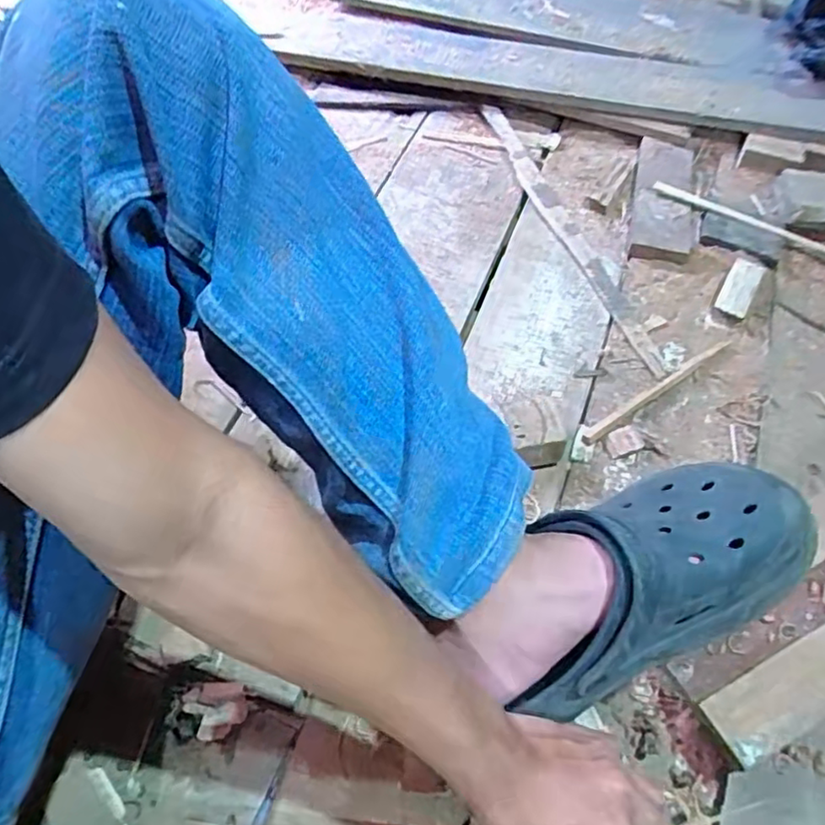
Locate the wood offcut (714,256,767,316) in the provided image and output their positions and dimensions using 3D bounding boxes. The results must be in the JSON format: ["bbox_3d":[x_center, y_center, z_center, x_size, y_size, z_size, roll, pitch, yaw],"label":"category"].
[{"bbox_3d":[0.394,-0.150,0.772,0.038,0.019,0.089,27,59,18],"label":"wood offcut"}]

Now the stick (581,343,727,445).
[{"bbox_3d":[0.266,-0.026,0.693,0.220,0.007,0.011,-31,61,-20],"label":"stick"}]

